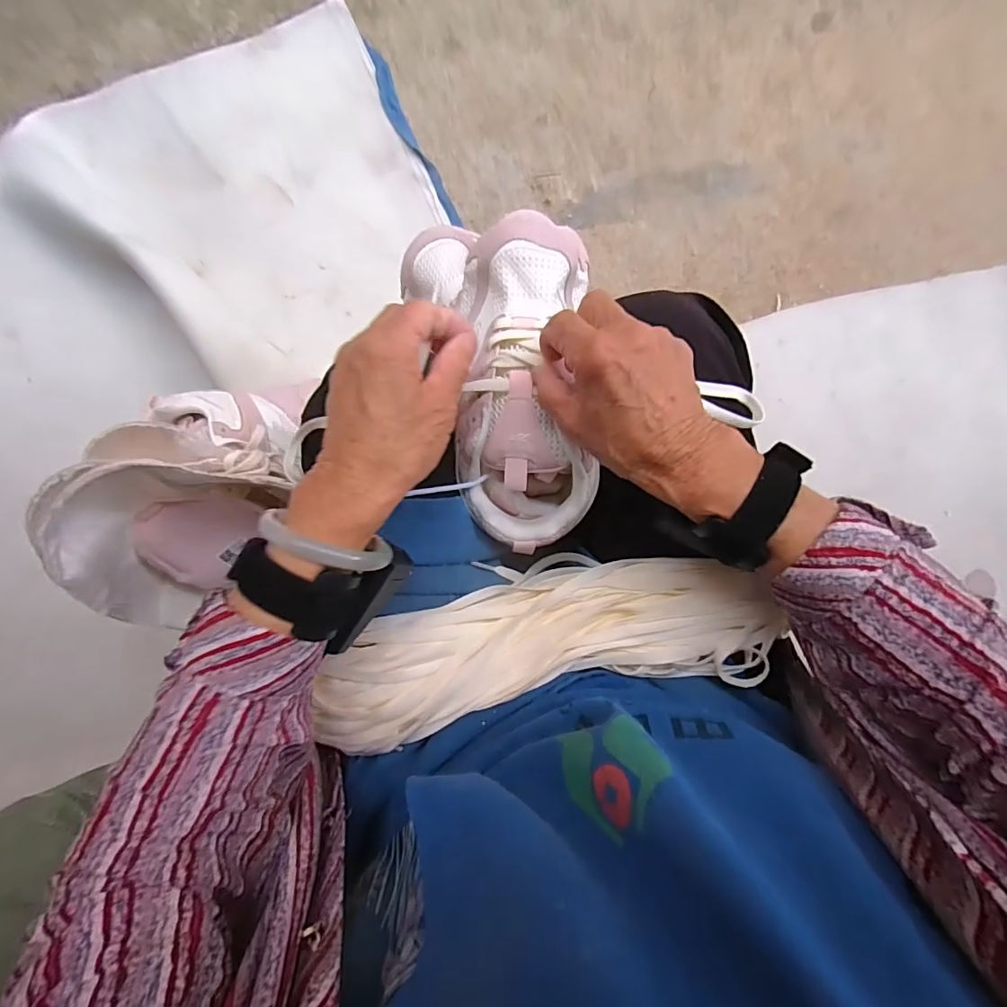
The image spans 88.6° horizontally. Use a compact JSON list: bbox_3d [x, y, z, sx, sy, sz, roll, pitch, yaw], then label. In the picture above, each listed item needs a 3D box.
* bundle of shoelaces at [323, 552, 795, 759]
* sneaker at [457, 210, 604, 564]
[{"bbox_3d":[0.026,0.096,0.351,0.306,0.033,0.087,-12,91,3],"label":"bundle of shoelaces"},{"bbox_3d":[0.017,-0.089,0.383,0.093,0.083,0.232,0,92,1],"label":"sneaker"}]

